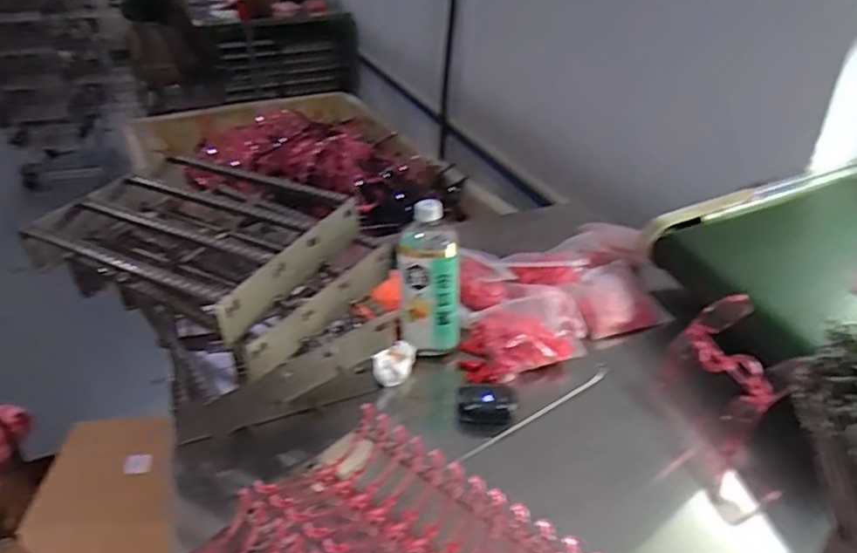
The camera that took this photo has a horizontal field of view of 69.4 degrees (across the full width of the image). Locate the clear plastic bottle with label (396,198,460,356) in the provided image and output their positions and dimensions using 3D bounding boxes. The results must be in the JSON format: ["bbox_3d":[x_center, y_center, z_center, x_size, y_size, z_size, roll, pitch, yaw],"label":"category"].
[{"bbox_3d":[0.002,-0.003,0.863,0.080,0.207,0.090,2,31,3],"label":"clear plastic bottle with label"}]

